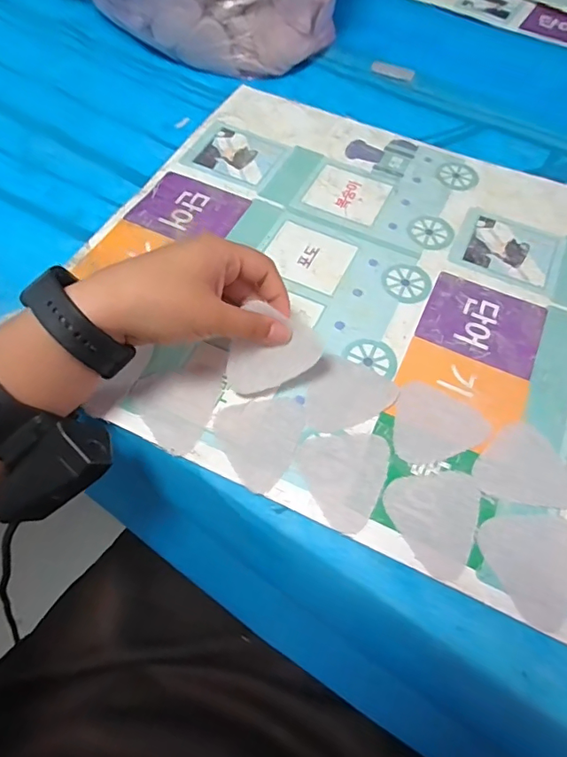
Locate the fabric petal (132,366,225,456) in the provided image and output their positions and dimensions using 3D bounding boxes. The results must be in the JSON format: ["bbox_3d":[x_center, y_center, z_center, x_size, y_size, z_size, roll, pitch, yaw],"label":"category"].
[{"bbox_3d":[-0.075,0.016,0.335,0.055,0.005,0.062,17,62,8],"label":"fabric petal"}]

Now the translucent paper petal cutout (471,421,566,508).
[{"bbox_3d":[0.158,0.060,0.318,0.061,0.004,0.058,1,61,-1],"label":"translucent paper petal cutout"}]

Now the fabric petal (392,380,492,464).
[{"bbox_3d":[0.106,0.030,0.334,0.061,0.004,0.058,1,61,-1],"label":"fabric petal"}]

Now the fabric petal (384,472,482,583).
[{"bbox_3d":[0.089,0.081,0.303,0.055,0.004,0.064,23,63,11],"label":"fabric petal"}]

